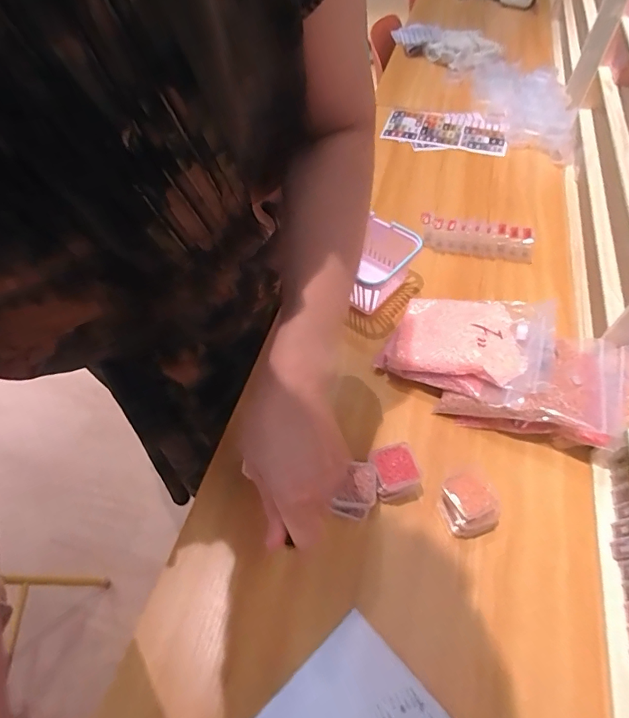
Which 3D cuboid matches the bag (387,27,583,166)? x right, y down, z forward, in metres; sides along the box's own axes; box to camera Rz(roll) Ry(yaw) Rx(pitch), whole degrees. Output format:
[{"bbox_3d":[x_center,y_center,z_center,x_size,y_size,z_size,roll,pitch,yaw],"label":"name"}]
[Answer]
[{"bbox_3d":[0.421,-0.702,1.031,0.188,0.052,0.734,-15,56,-8],"label":"bag"}]

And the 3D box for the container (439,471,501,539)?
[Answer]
[{"bbox_3d":[0.166,0.155,0.445,0.049,0.057,0.054,-19,56,-10],"label":"container"}]

